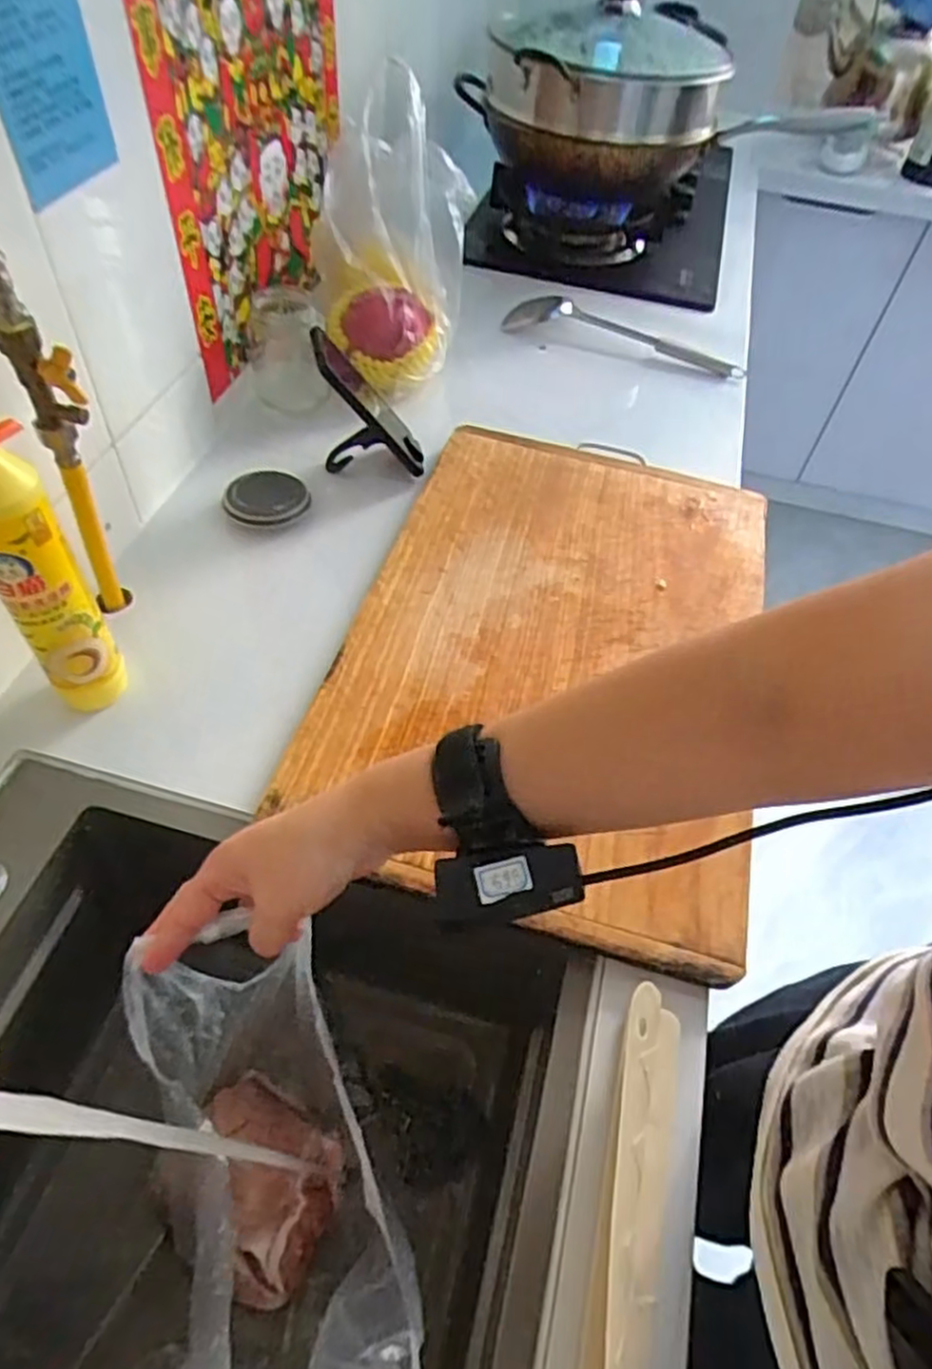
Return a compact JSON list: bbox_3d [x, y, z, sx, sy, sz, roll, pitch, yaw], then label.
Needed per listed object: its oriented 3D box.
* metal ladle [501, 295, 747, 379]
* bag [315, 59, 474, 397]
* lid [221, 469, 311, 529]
[{"bbox_3d":[0.209,-0.467,0.987,0.319,0.034,0.077,12,53,5],"label":"metal ladle"},{"bbox_3d":[-0.079,-0.481,0.805,0.160,0.252,0.165,-2,53,-6],"label":"bag"},{"bbox_3d":[-0.195,-0.184,0.728,0.081,0.016,0.081,2,53,-3],"label":"lid"}]

